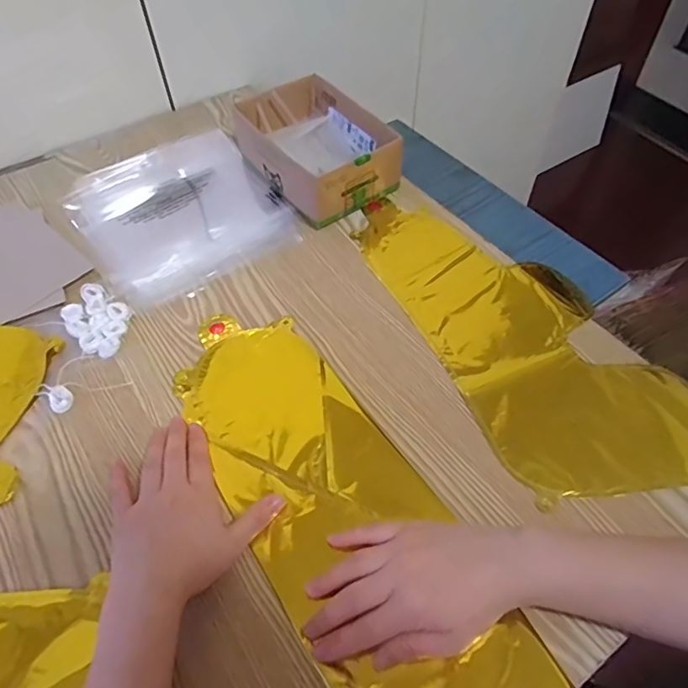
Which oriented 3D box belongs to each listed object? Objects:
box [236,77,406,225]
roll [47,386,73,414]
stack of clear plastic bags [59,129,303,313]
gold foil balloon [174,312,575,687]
[{"bbox_3d":[-0.032,-0.231,0.631,0.131,0.070,0.183,-32,60,-21],"label":"box"},{"bbox_3d":[-0.251,0.048,0.467,0.019,0.010,0.025,-38,62,-24],"label":"roll"},{"bbox_3d":[-0.194,-0.161,0.625,0.216,0.009,0.251,-29,59,-19],"label":"stack of clear plastic bags"},{"bbox_3d":[-0.005,0.127,0.411,0.134,0.014,0.423,-28,57,-19],"label":"gold foil balloon"}]

